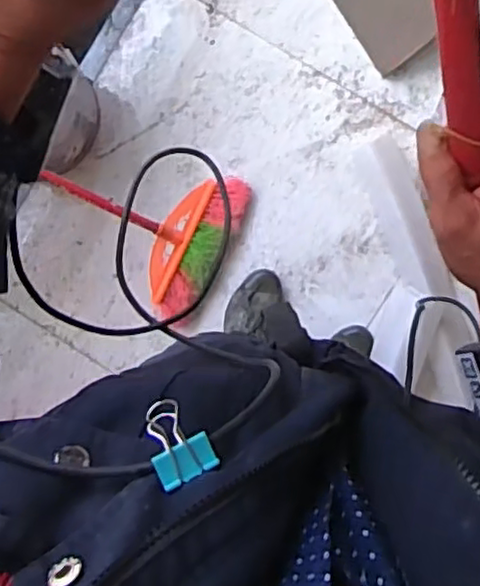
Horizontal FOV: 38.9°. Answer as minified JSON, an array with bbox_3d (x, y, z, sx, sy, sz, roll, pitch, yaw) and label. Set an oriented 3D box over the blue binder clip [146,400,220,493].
[{"bbox_3d":[-0.028,0.063,0.288,0.026,0.012,0.034,-26,84,-14],"label":"blue binder clip"}]

